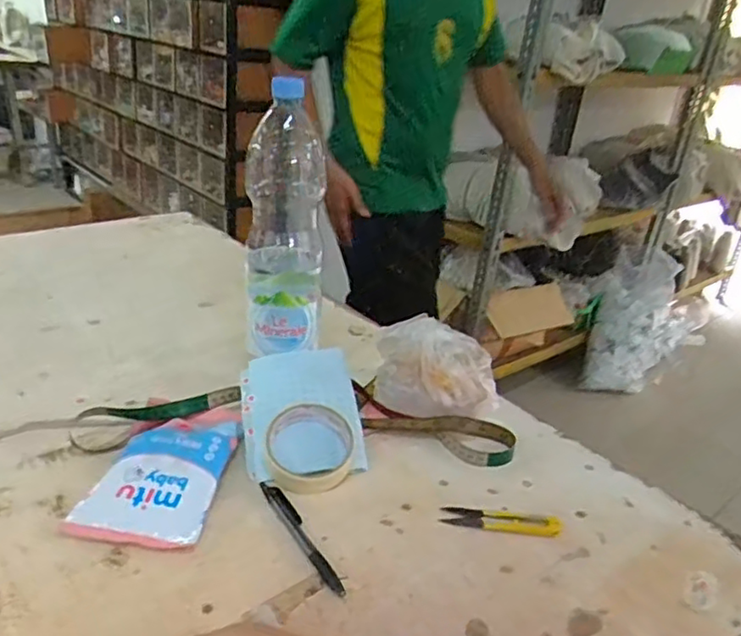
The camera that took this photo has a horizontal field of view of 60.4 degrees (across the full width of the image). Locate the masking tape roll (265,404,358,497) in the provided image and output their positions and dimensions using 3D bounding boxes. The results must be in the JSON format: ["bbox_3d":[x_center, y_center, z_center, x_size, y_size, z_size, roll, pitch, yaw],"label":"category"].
[{"bbox_3d":[-0.056,0.123,0.602,0.090,0.021,0.090,4,50,-5],"label":"masking tape roll"}]

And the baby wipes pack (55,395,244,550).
[{"bbox_3d":[-0.188,0.135,0.582,0.107,0.027,0.162,8,25,2],"label":"baby wipes pack"}]

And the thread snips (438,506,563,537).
[{"bbox_3d":[0.119,0.181,0.574,0.106,0.011,0.026,8,25,3],"label":"thread snips"}]

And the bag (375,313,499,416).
[{"bbox_3d":[0.079,0.047,0.704,0.131,0.082,0.094,2,25,-10],"label":"bag"}]

